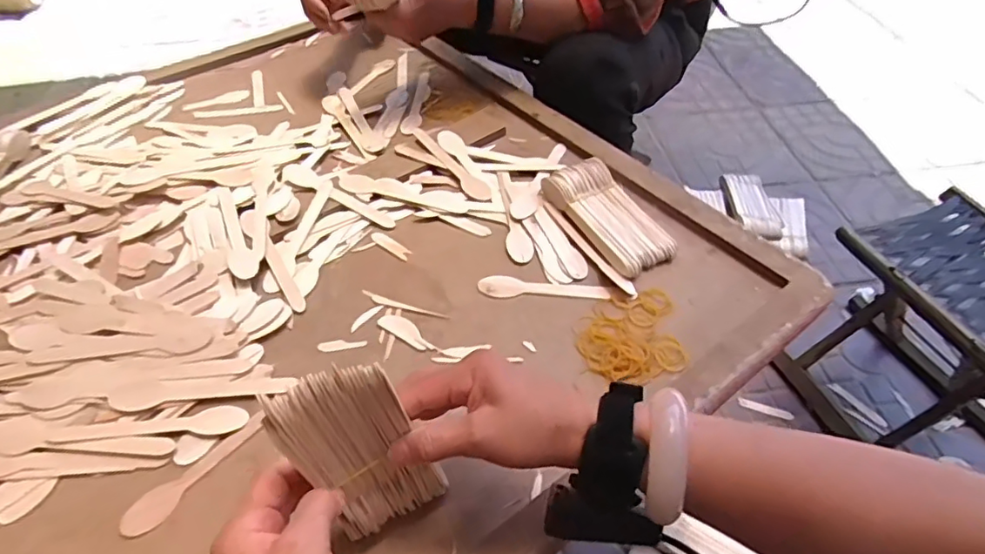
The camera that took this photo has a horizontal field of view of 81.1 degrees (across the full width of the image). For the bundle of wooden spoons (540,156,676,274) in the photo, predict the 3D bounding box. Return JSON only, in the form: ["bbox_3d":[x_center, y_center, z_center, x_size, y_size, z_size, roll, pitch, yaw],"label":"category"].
[{"bbox_3d":[0.126,-0.068,0.616,0.075,0.026,0.151,-26,52,-20],"label":"bundle of wooden spoons"}]

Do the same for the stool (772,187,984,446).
[{"bbox_3d":[0.617,0.102,0.819,0.228,0.301,0.302,-18,50,-14],"label":"stool"}]

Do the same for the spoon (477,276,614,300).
[{"bbox_3d":[0.052,0.012,0.568,0.128,0.004,0.028,3,48,5],"label":"spoon"}]

